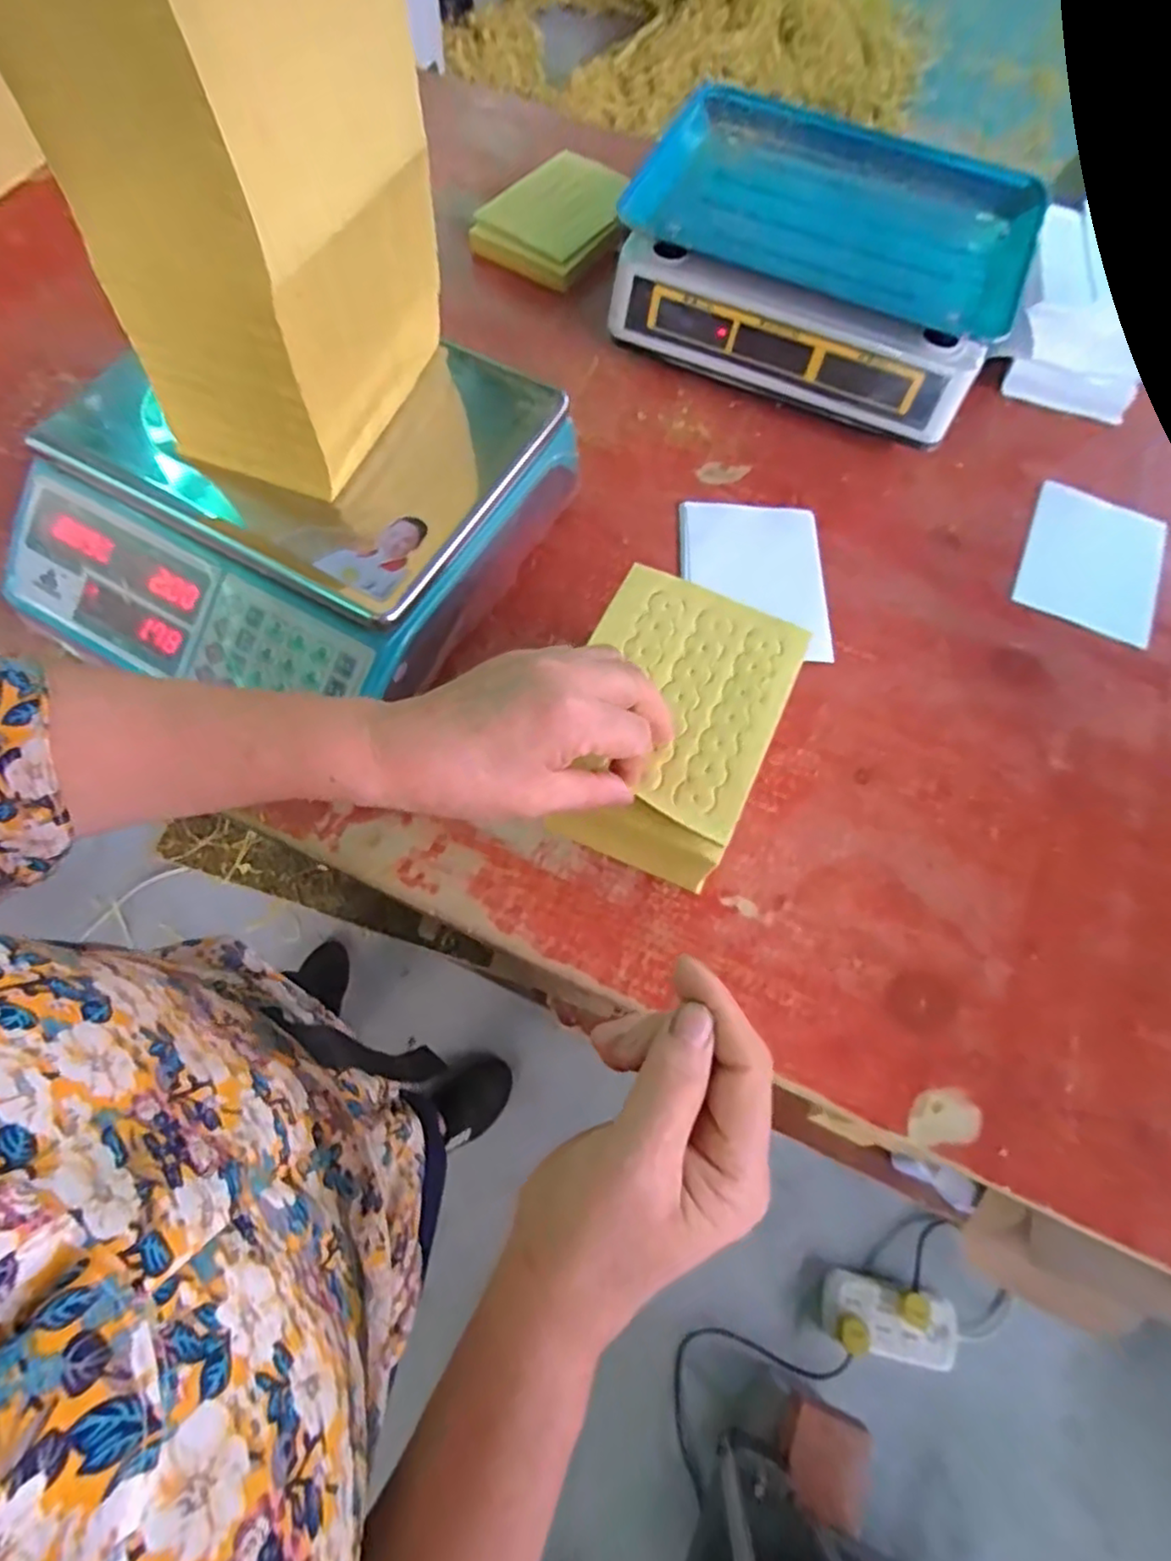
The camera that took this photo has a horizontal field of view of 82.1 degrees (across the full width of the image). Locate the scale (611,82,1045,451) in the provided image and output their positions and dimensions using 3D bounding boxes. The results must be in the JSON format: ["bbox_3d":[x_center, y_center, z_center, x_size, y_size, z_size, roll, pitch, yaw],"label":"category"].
[{"bbox_3d":[0.220,-0.481,0.637,0.330,0.123,0.262,23,68,9],"label":"scale"}]

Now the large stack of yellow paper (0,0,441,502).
[{"bbox_3d":[-0.181,-0.334,0.372,0.120,0.242,0.186,21,70,7],"label":"large stack of yellow paper"}]

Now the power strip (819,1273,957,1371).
[{"bbox_3d":[0.500,0.885,1.098,0.225,0.041,0.107,11,69,3],"label":"power strip"}]

